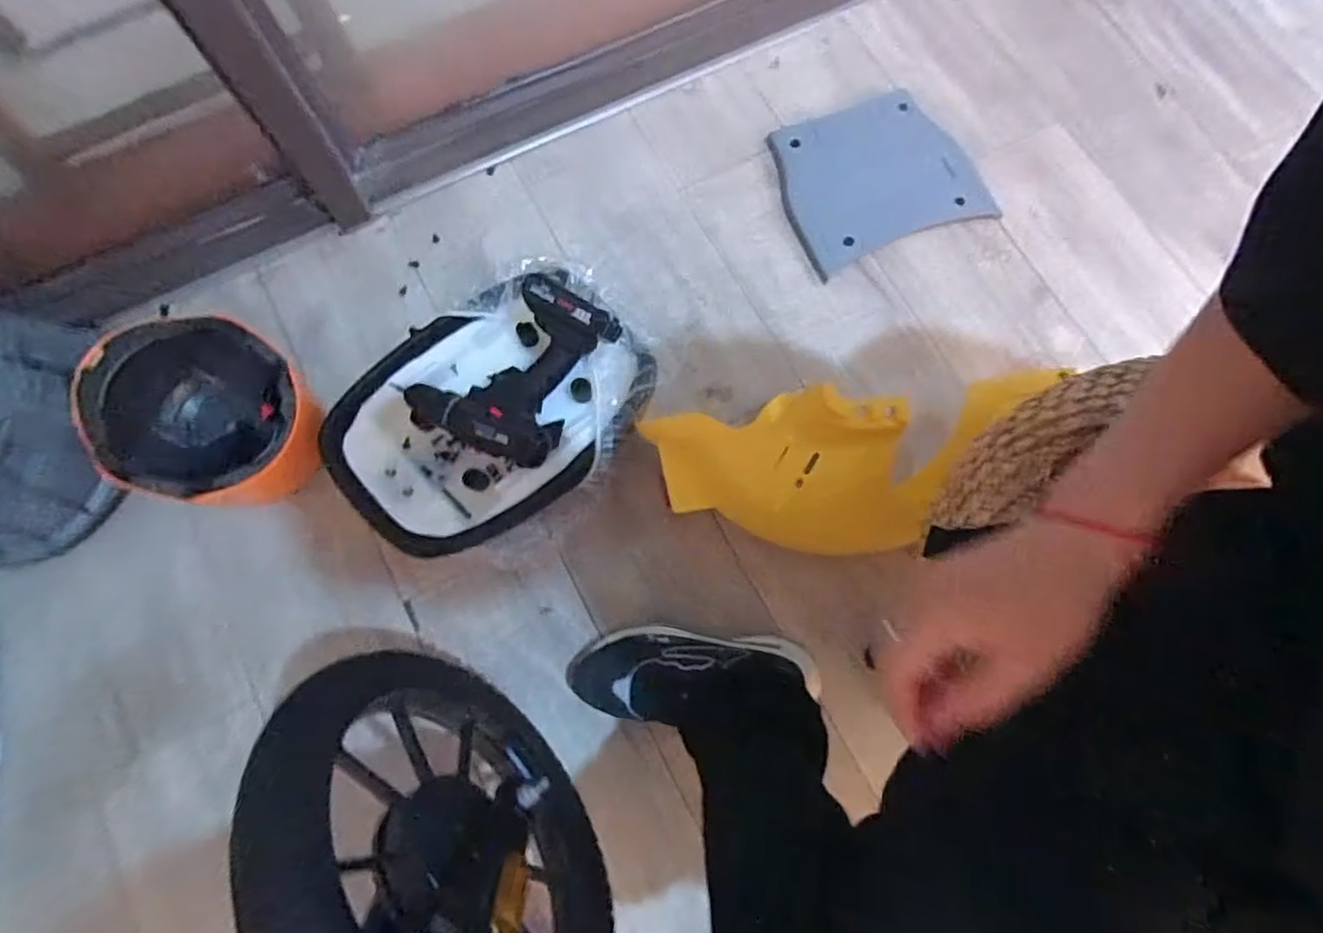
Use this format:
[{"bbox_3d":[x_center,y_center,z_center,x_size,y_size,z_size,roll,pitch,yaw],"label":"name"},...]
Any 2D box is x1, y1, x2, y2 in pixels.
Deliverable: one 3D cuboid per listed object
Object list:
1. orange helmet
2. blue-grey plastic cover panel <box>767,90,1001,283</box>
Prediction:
[{"bbox_3d":[-0.530,-0.050,0.782,0.223,0.149,0.203,41,79,9],"label":"orange helmet"},{"bbox_3d":[0.322,-0.437,0.974,0.294,0.027,0.236,-22,76,-7],"label":"blue-grey plastic cover panel"}]

